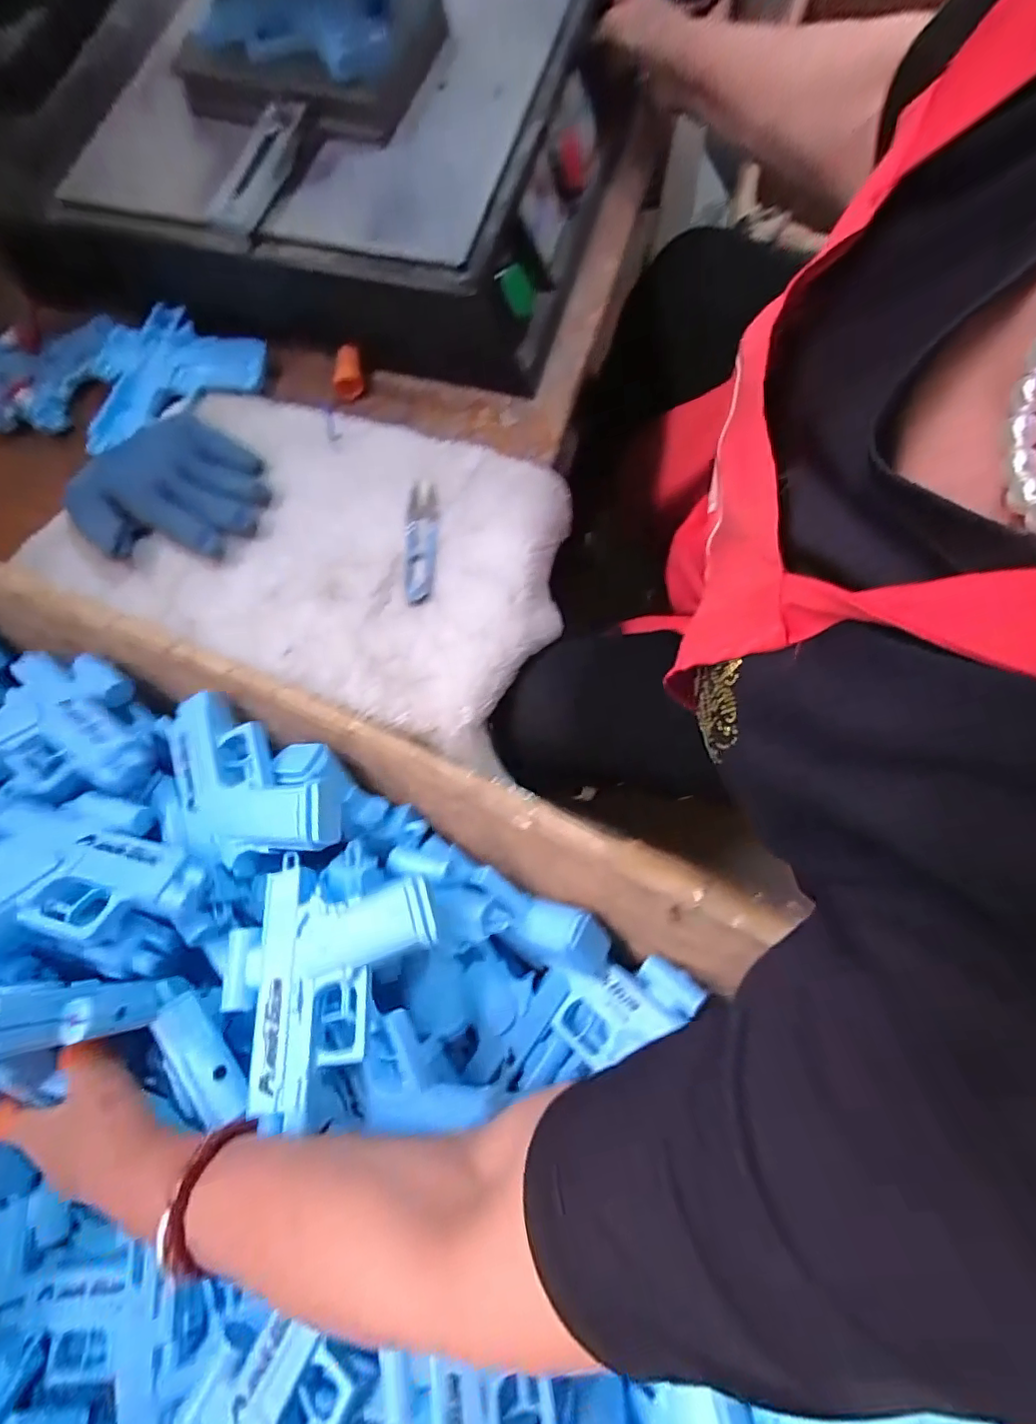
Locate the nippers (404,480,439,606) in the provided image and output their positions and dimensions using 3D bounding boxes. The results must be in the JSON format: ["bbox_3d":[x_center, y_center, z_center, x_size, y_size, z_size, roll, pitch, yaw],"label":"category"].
[{"bbox_3d":[-0.072,-0.126,0.417,0.024,0.011,0.102,-2,75,2],"label":"nippers"}]

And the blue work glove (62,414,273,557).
[{"bbox_3d":[-0.264,-0.167,0.426,0.127,0.023,0.125,36,80,11],"label":"blue work glove"}]

